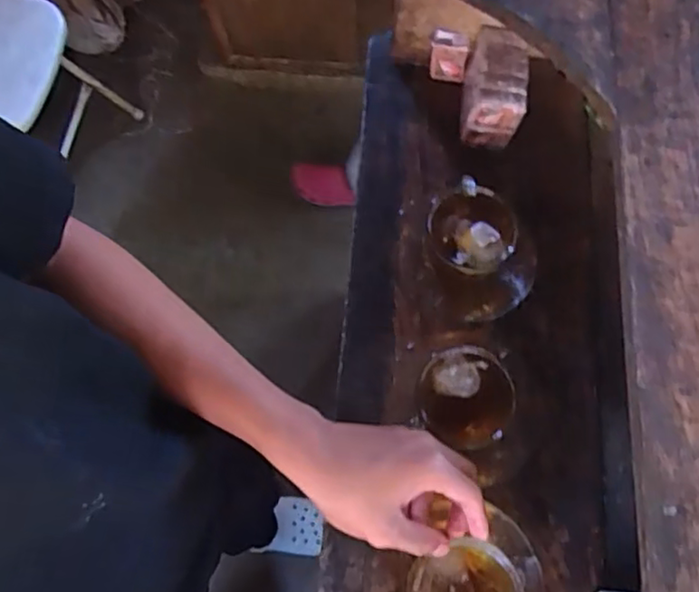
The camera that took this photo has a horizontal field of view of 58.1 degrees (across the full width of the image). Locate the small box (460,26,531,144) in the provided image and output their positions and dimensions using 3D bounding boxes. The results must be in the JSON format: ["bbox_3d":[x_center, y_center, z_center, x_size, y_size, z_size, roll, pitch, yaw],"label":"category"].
[{"bbox_3d":[0.146,-0.208,0.641,0.058,0.063,0.090,6,69,4],"label":"small box"}]

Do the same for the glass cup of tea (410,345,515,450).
[{"bbox_3d":[0.097,0.084,0.526,0.071,0.074,0.079,-43,74,-14],"label":"glass cup of tea"}]

